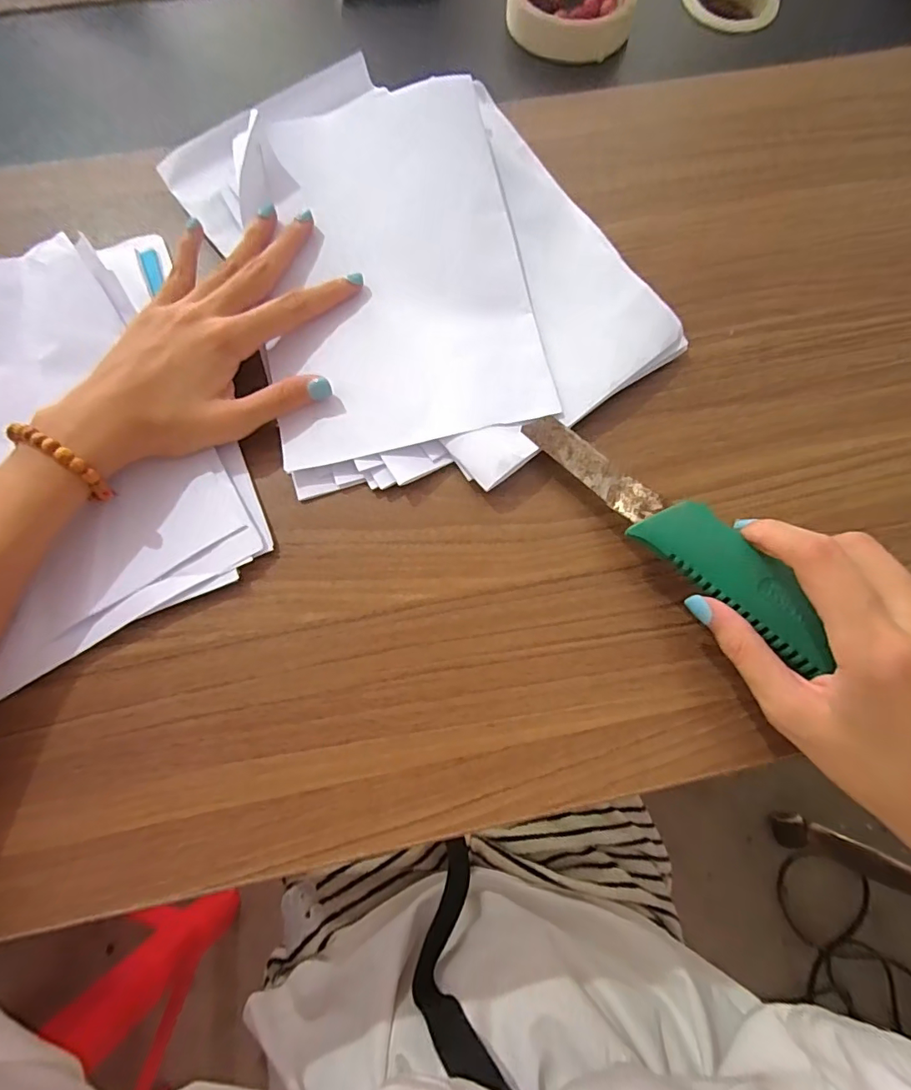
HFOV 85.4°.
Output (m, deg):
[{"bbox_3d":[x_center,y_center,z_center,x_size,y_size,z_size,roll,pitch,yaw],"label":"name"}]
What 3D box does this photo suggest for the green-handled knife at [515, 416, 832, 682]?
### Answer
[{"bbox_3d":[0.098,-0.009,0.229,0.026,0.014,0.162,-41,67,-10],"label":"green-handled knife"}]

